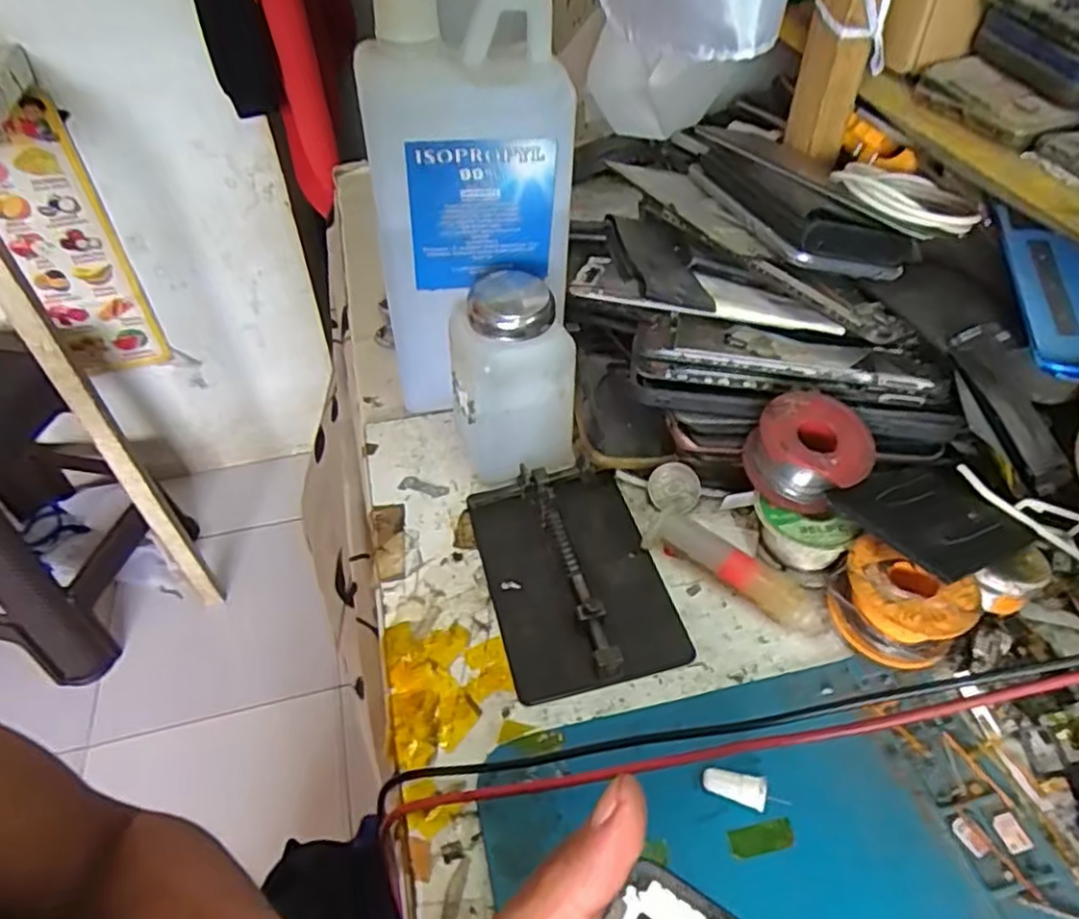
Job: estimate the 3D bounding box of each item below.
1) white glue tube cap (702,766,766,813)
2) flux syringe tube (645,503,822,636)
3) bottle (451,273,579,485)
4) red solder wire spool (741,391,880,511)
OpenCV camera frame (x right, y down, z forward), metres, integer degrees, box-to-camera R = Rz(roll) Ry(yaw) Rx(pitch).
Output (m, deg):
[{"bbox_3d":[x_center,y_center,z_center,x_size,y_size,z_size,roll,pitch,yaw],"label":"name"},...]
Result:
[{"bbox_3d":[0.073,0.124,0.264,0.023,0.011,0.009,13,47,12],"label":"white glue tube cap"},{"bbox_3d":[0.091,0.051,0.328,0.086,0.021,0.020,27,51,23],"label":"flux syringe tube"},{"bbox_3d":[-0.015,-0.036,0.358,0.055,0.098,0.052,-15,48,-14],"label":"bottle"},{"bbox_3d":[0.127,-0.004,0.332,0.053,0.034,0.043,21,49,19],"label":"red solder wire spool"}]

